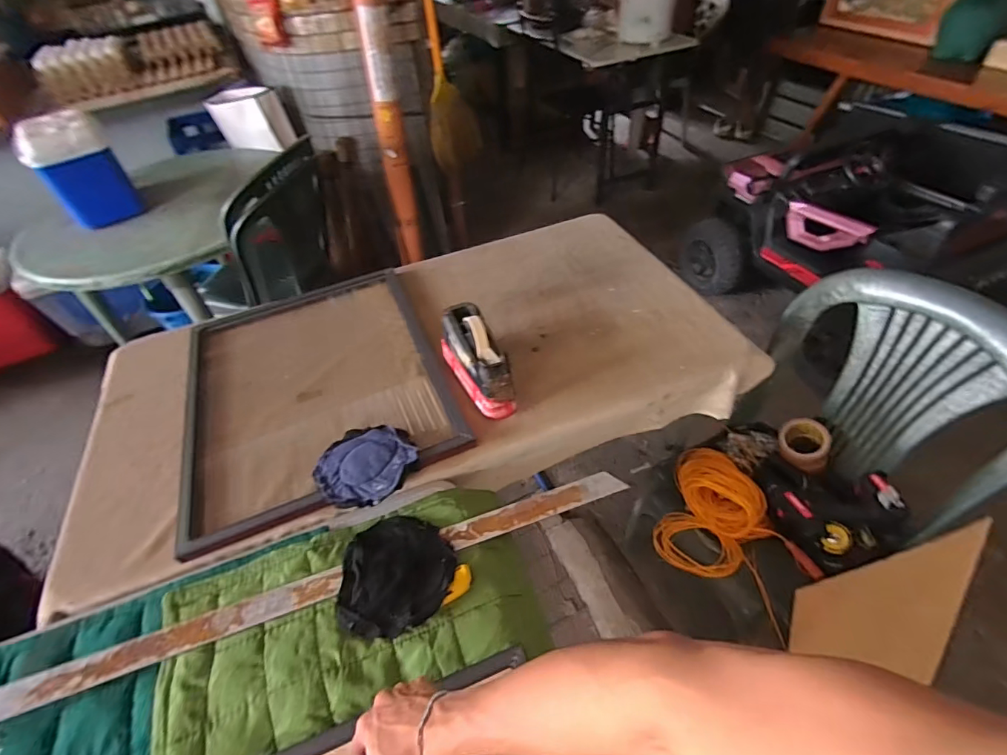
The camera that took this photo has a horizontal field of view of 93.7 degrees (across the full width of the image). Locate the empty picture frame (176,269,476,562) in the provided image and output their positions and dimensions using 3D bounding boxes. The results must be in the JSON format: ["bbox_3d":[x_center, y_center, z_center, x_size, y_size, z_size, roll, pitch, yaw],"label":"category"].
[{"bbox_3d":[-0.369,-0.010,0.925,0.465,0.038,0.624,-18,48,-15],"label":"empty picture frame"}]

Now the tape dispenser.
[{"bbox_3d":[-0.050,-0.032,0.846,0.082,0.123,0.208,-19,49,-12],"label":"tape dispenser"}]

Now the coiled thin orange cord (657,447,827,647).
[{"bbox_3d":[0.487,0.311,0.998,0.328,0.105,0.270,34,59,30],"label":"coiled thin orange cord"}]

